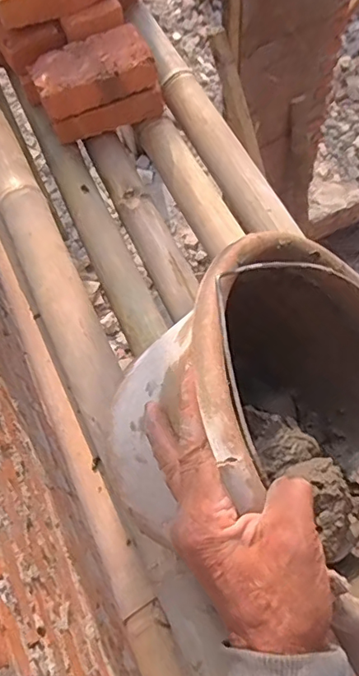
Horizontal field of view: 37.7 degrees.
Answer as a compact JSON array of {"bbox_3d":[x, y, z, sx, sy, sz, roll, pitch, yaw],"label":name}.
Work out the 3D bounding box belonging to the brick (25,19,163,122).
[{"bbox_3d":[-0.116,-0.354,0.701,0.155,0.041,0.087,-22,68,-5],"label":"brick"}]

